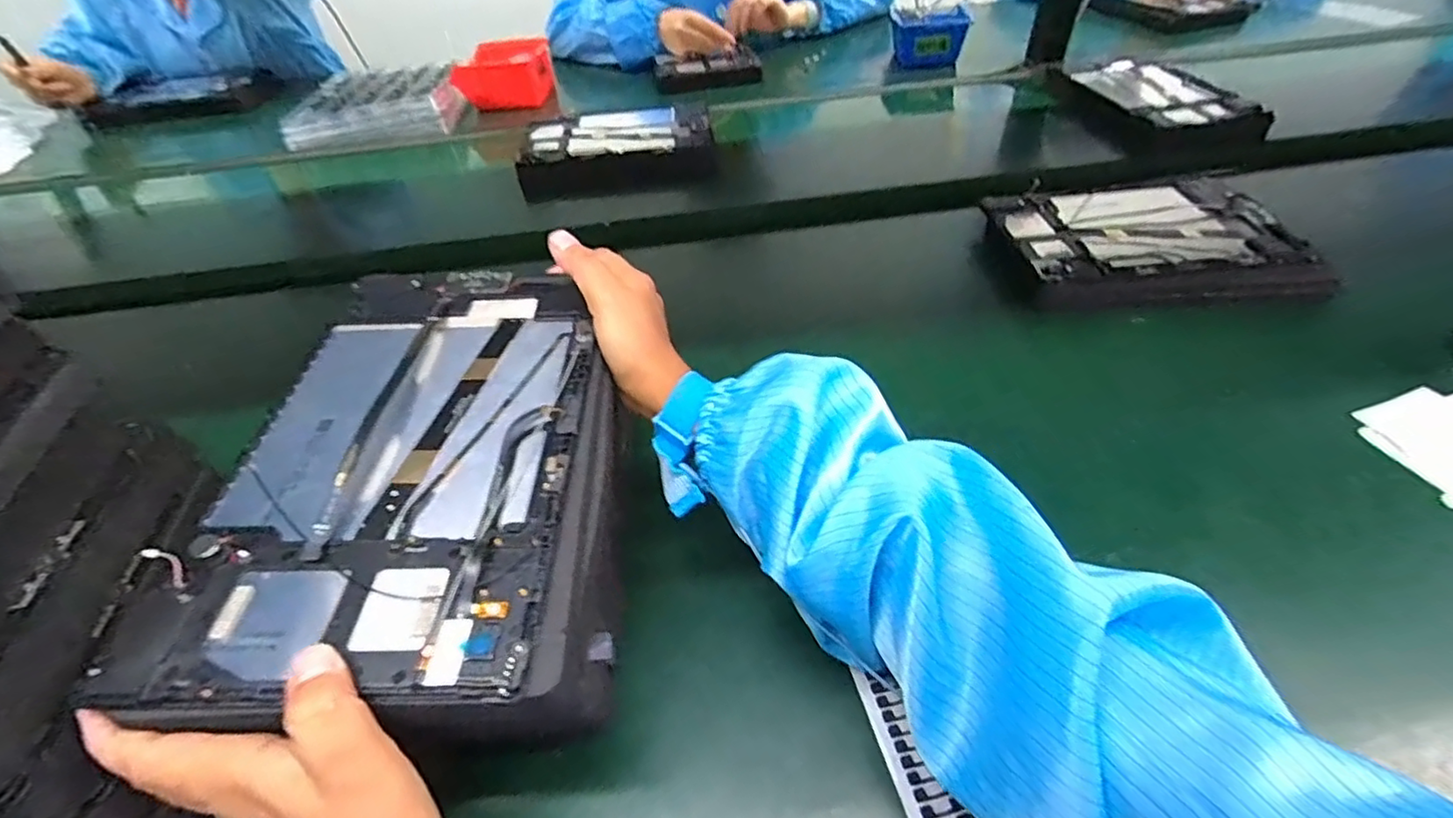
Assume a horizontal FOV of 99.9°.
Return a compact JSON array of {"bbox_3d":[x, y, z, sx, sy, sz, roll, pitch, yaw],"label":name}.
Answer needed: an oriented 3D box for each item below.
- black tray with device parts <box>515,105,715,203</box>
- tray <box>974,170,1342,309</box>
[{"bbox_3d":[-0.128,-0.341,0.795,0.231,0.044,0.147,-5,47,0],"label":"black tray with device parts"},{"bbox_3d":[0.382,-0.156,0.572,0.260,0.036,0.181,-4,47,1],"label":"tray"}]

